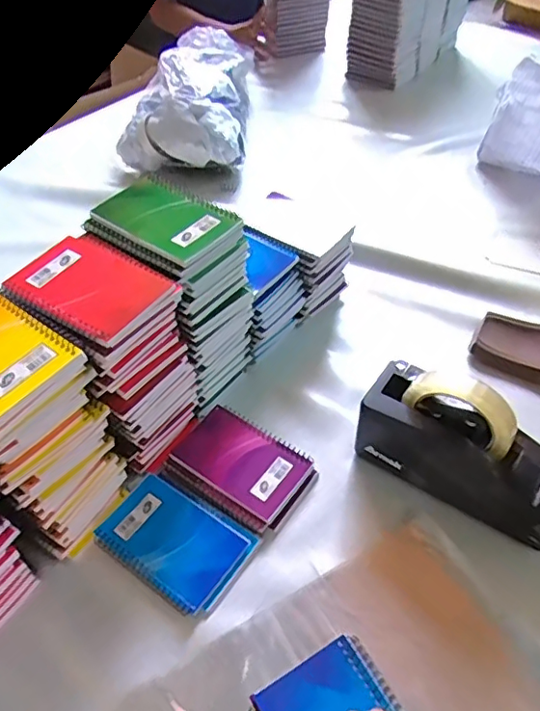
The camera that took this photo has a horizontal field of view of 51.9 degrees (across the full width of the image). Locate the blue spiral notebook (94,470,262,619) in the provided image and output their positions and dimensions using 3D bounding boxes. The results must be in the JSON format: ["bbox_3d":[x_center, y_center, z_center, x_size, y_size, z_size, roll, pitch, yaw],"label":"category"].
[{"bbox_3d":[-0.090,0.176,0.535,0.137,0.008,0.094,26,53,25],"label":"blue spiral notebook"}]

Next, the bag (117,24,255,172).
[{"bbox_3d":[-0.151,-0.478,1.040,0.214,0.144,0.347,0,47,3],"label":"bag"}]

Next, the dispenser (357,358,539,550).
[{"bbox_3d":[0.188,0.083,0.534,0.193,0.131,0.071,26,53,25],"label":"dispenser"}]

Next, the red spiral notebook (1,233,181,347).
[{"bbox_3d":[-0.153,-0.063,0.480,0.125,0.013,0.097,27,54,25],"label":"red spiral notebook"}]

